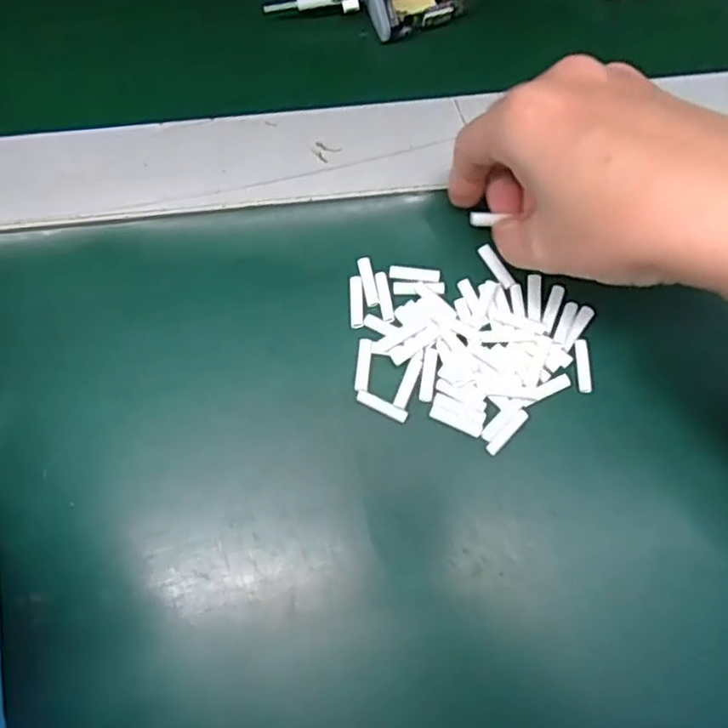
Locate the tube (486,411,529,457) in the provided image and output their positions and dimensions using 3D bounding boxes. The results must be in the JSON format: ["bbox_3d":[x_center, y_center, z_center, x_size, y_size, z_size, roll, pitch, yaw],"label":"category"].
[{"bbox_3d":[0.060,0.029,0.274,0.005,0.005,0.023,42,79,11],"label":"tube"}]

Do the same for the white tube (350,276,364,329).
[{"bbox_3d":[-0.003,-0.028,0.289,0.005,0.004,0.024,-2,75,0],"label":"white tube"}]

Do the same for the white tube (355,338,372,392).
[{"bbox_3d":[0.000,0.000,0.281,0.006,0.004,0.023,5,75,2],"label":"white tube"}]

